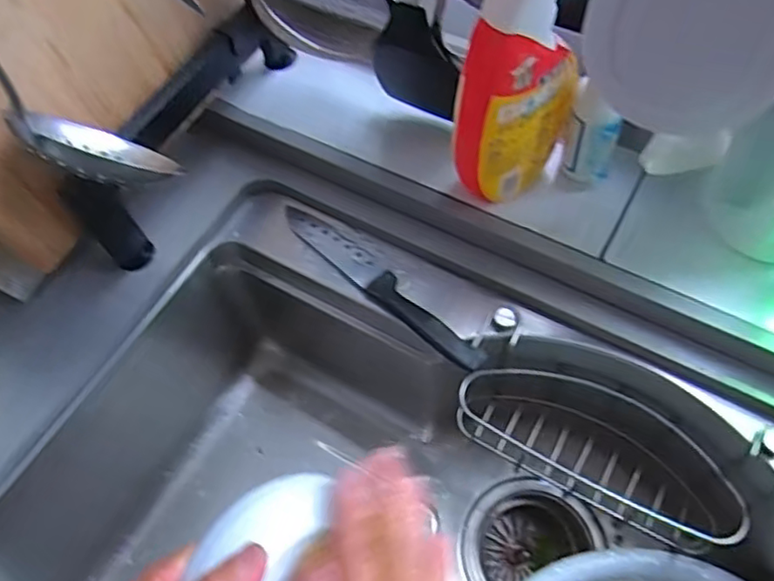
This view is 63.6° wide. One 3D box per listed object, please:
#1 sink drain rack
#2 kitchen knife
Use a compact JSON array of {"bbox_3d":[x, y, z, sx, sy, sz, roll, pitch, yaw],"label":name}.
[{"bbox_3d":[0.178,0.123,0.536,0.231,0.069,0.093,26,66,17],"label":"sink drain rack"},{"bbox_3d":[-0.009,-0.009,0.532,0.028,0.019,0.229,-42,67,-17],"label":"kitchen knife"}]

